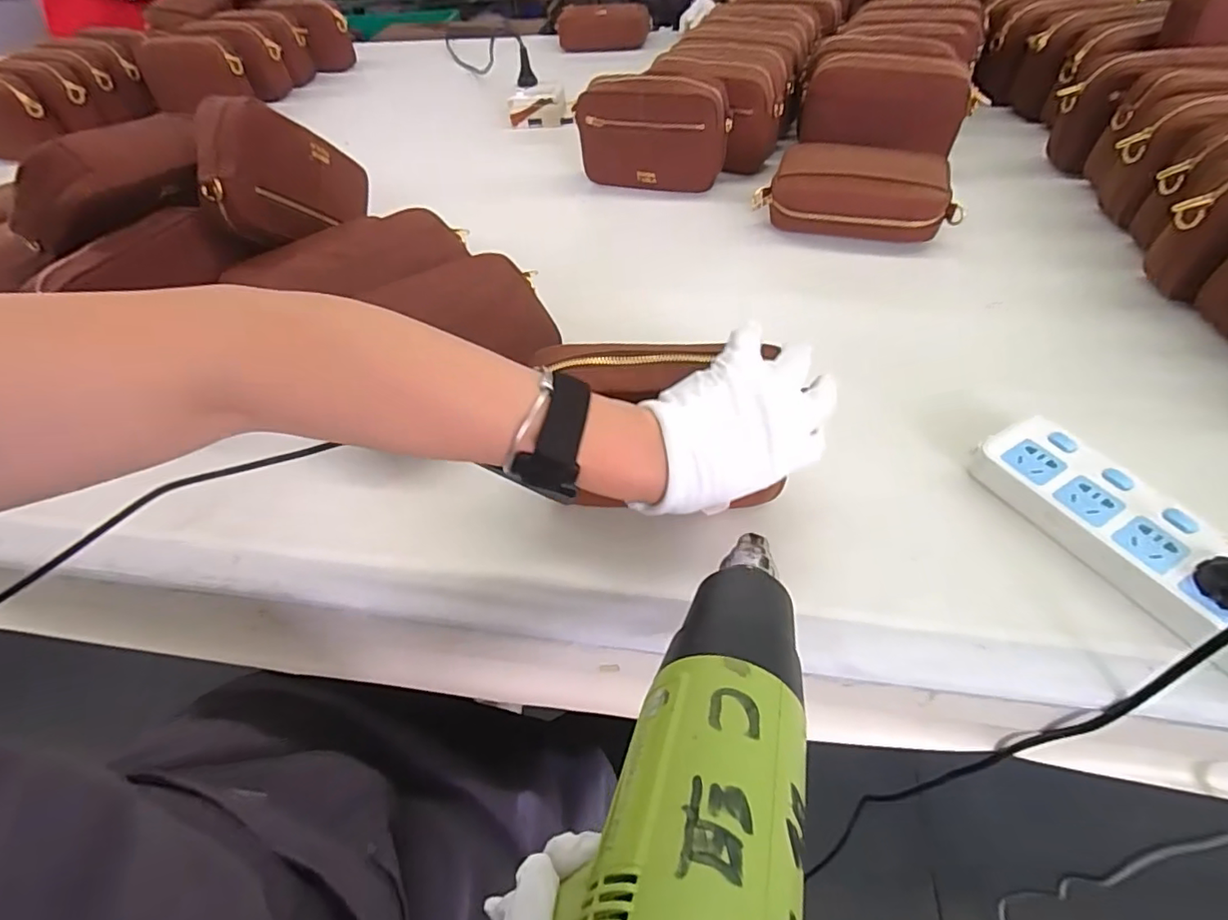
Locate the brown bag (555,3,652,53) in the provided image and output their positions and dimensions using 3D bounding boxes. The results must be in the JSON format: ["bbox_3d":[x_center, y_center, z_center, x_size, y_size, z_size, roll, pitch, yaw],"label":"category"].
[{"bbox_3d":[-0.026,-0.936,1.238,0.210,0.070,0.063,7,51,11],"label":"brown bag"}]

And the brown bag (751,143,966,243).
[{"bbox_3d":[0.283,-0.309,0.672,0.221,0.072,0.108,8,52,12],"label":"brown bag"}]

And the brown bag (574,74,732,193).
[{"bbox_3d":[0.049,-0.429,0.763,0.200,0.134,0.055,8,51,11],"label":"brown bag"}]

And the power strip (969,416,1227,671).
[{"bbox_3d":[0.354,0.052,0.397,0.079,0.035,0.210,-23,52,-14],"label":"power strip"}]

